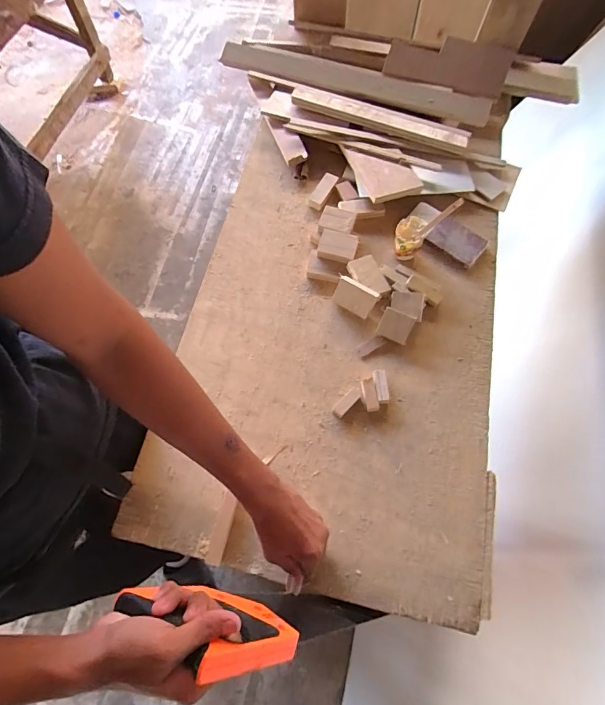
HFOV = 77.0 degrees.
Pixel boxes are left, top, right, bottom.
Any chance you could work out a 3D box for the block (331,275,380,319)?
[{"bbox_3d":[0.090,-0.094,0.652,0.071,0.049,0.014,31,34,17],"label":"block"}]

